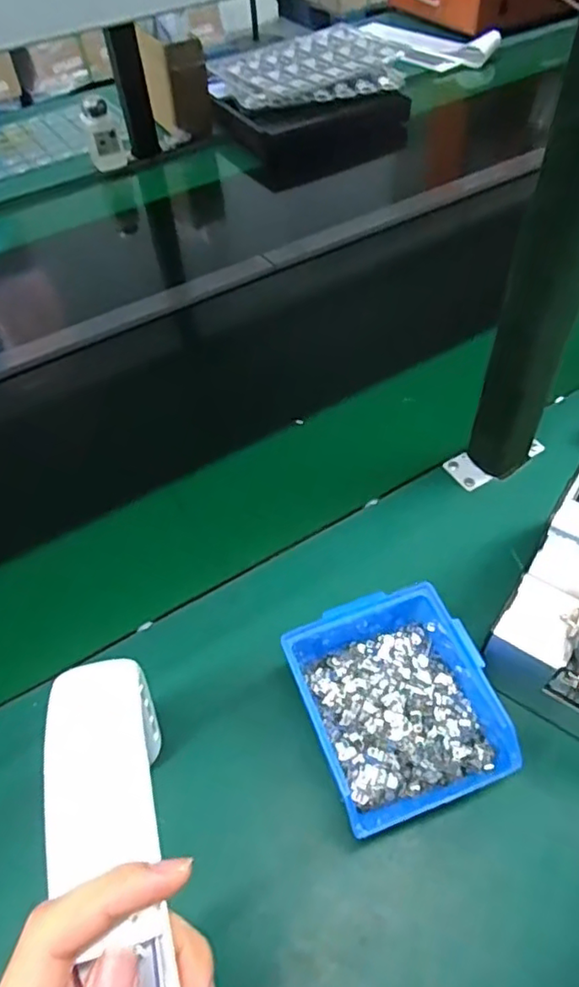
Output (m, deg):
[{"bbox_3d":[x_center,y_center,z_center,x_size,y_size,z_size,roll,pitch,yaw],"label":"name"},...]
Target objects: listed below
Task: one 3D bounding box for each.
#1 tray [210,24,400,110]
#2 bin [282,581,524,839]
[{"bbox_3d":[0.027,-0.878,1.227,0.376,0.035,0.308,-7,54,-3],"label":"tray"},{"bbox_3d":[0.072,0.148,0.424,0.122,0.066,0.140,-19,55,-11],"label":"bin"}]

